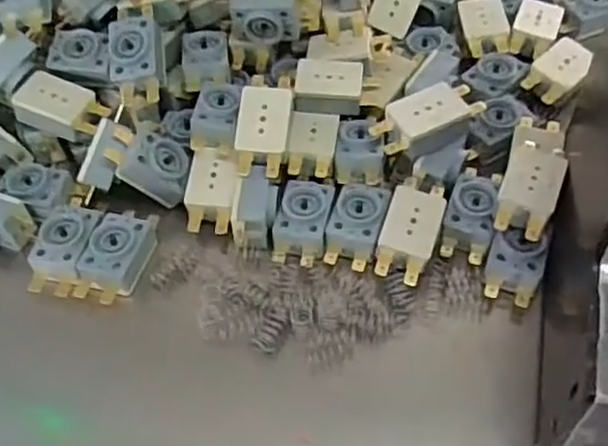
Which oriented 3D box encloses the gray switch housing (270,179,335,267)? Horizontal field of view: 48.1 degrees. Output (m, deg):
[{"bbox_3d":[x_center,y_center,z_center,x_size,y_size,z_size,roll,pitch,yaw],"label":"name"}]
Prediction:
[{"bbox_3d":[-0.001,-0.002,0.355,0.027,0.013,0.046,8,56,10],"label":"gray switch housing"}]

